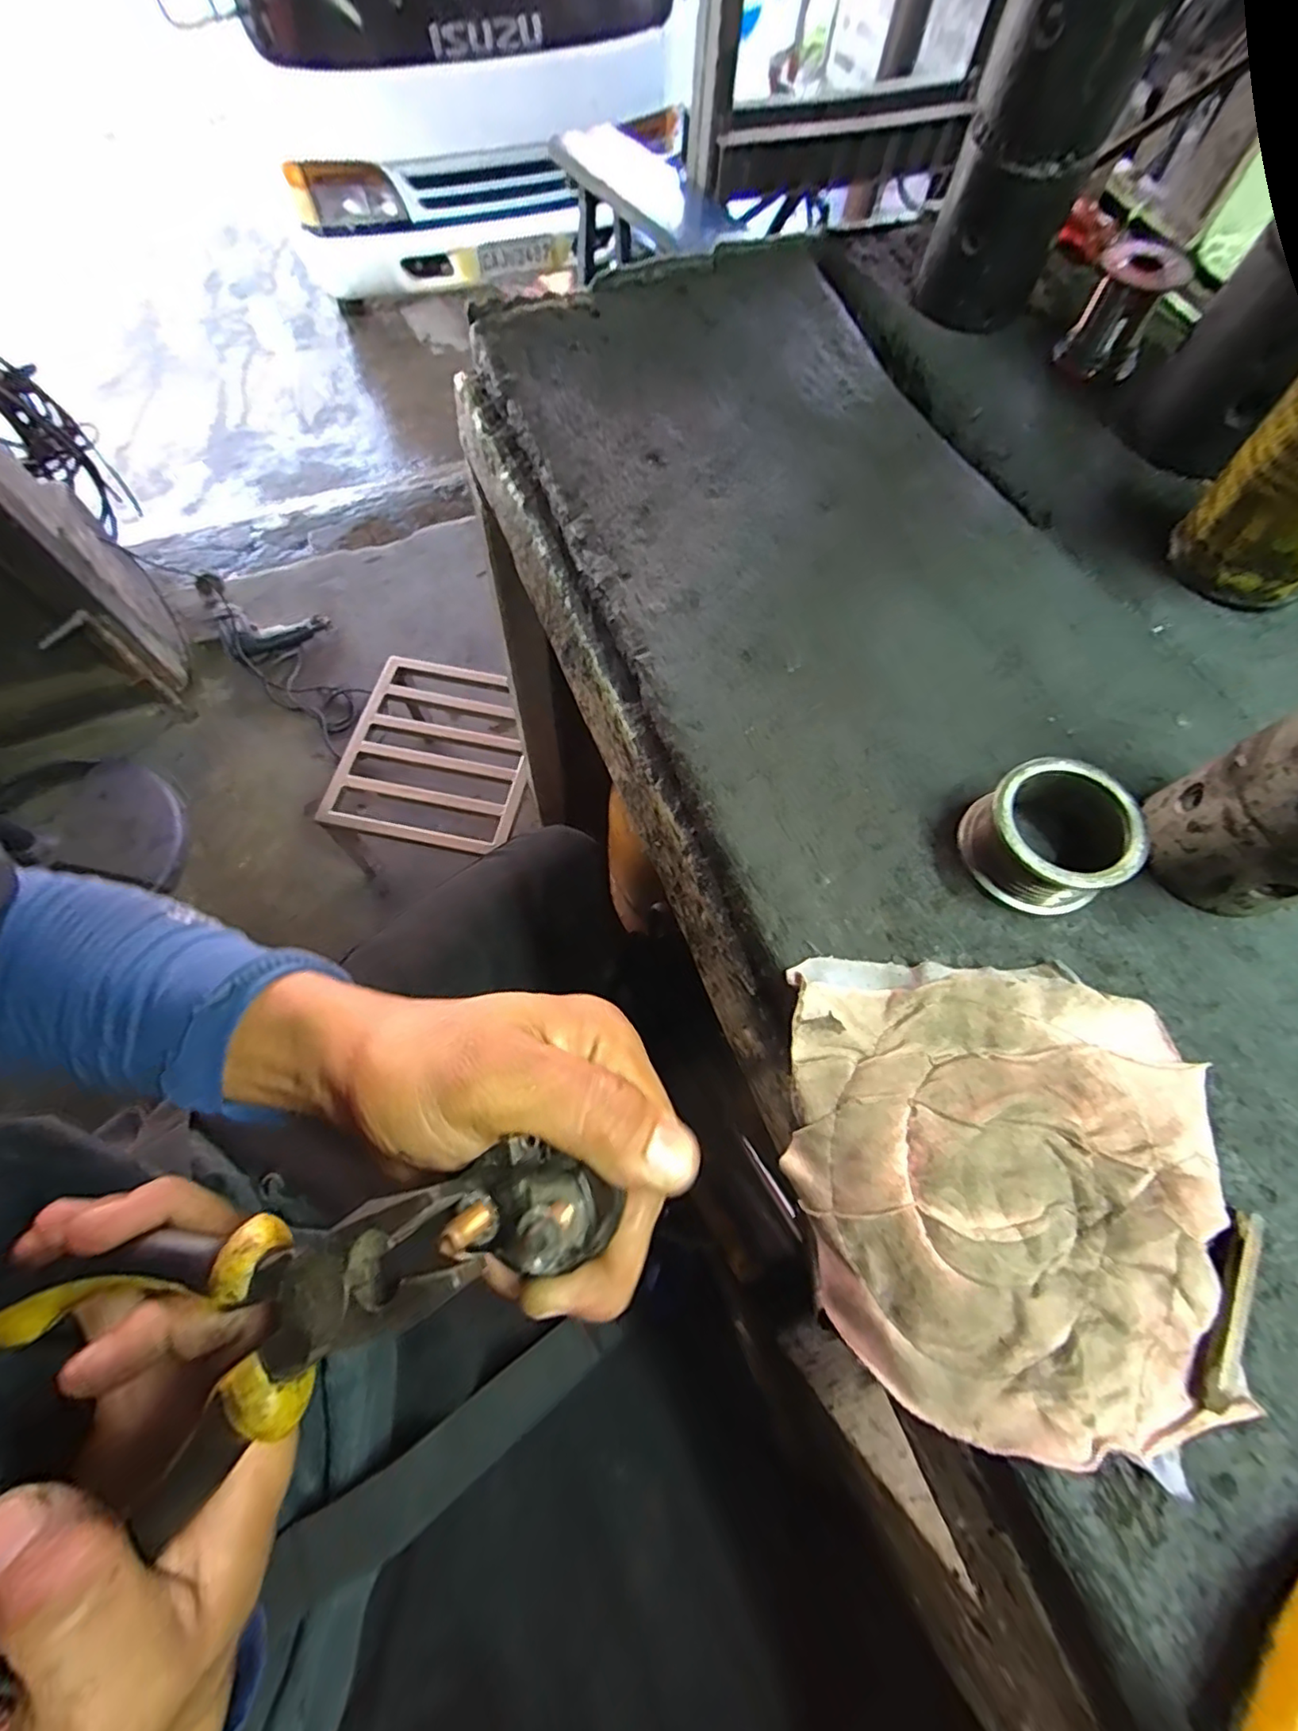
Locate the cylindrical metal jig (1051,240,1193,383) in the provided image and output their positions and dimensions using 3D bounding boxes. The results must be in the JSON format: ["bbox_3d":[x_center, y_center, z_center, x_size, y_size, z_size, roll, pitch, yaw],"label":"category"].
[{"bbox_3d":[0.309,-0.364,0.398,0.050,0.056,0.042,26,70,9],"label":"cylindrical metal jig"}]

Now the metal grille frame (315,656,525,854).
[{"bbox_3d":[-0.347,-0.199,1.015,0.299,0.032,0.345,9,68,2],"label":"metal grille frame"}]

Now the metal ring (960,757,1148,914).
[{"bbox_3d":[0.176,-0.012,0.268,0.057,0.041,0.060,0,68,-1],"label":"metal ring"}]

